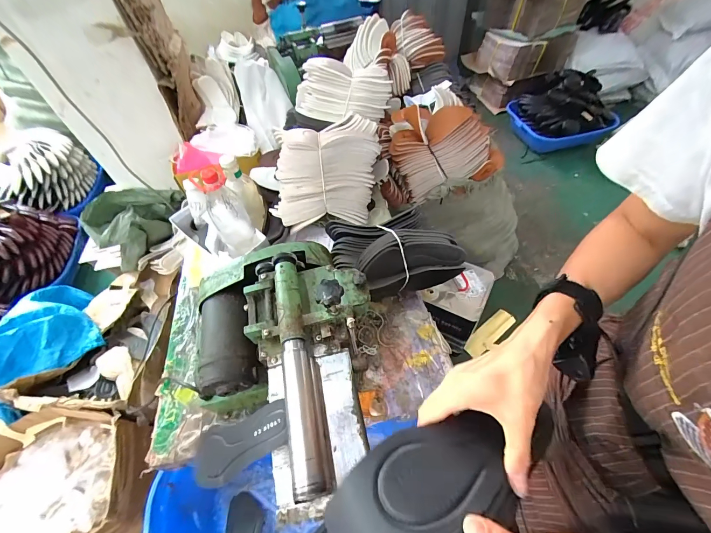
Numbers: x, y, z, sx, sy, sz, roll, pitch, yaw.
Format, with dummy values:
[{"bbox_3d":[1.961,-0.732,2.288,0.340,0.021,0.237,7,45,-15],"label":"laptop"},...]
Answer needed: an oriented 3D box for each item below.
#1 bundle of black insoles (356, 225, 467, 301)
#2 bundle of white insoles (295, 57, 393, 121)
[{"bbox_3d":[0.118,-0.014,0.683,0.230,0.109,0.108,-20,55,-10],"label":"bundle of black insoles"},{"bbox_3d":[-0.037,-0.517,0.920,0.281,0.132,0.136,-4,53,2],"label":"bundle of white insoles"}]

